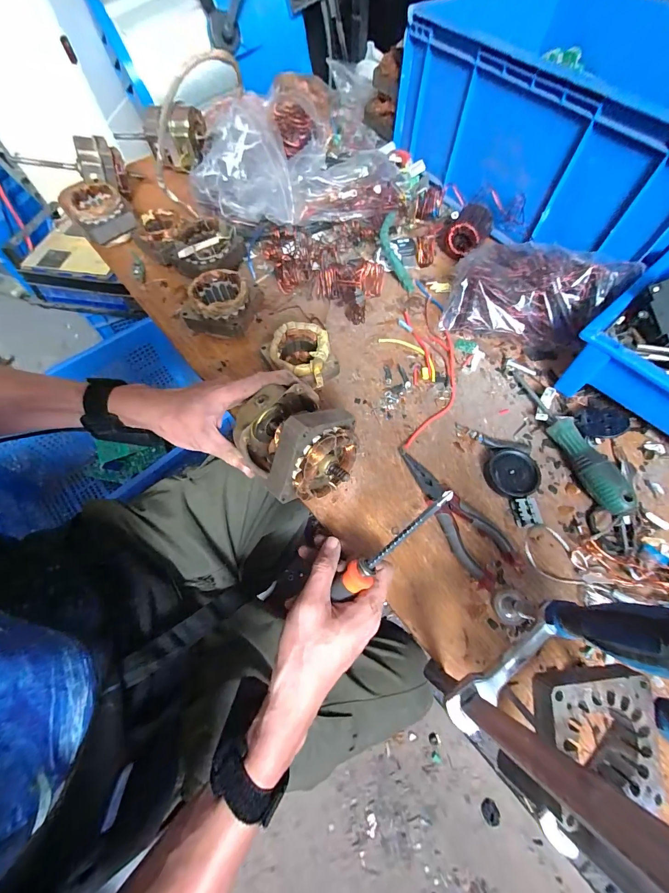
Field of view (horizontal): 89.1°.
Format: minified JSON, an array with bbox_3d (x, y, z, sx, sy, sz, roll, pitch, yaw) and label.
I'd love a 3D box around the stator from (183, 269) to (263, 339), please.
[{"bbox_3d":[-0.147,-0.180,0.447,0.086,0.061,0.083,5,64,1],"label":"stator"}]

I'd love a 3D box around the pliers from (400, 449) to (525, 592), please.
[{"bbox_3d":[0.119,0.066,0.348,0.048,0.019,0.154,-29,68,-15],"label":"pliers"}]

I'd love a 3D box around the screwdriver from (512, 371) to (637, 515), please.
[{"bbox_3d":[0.253,-0.015,0.375,0.026,0.038,0.189,-14,65,-8],"label":"screwdriver"}]

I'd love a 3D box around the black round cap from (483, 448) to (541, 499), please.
[{"bbox_3d":[0.191,0.030,0.367,0.054,0.014,0.052,1,64,-1],"label":"black round cap"}]

